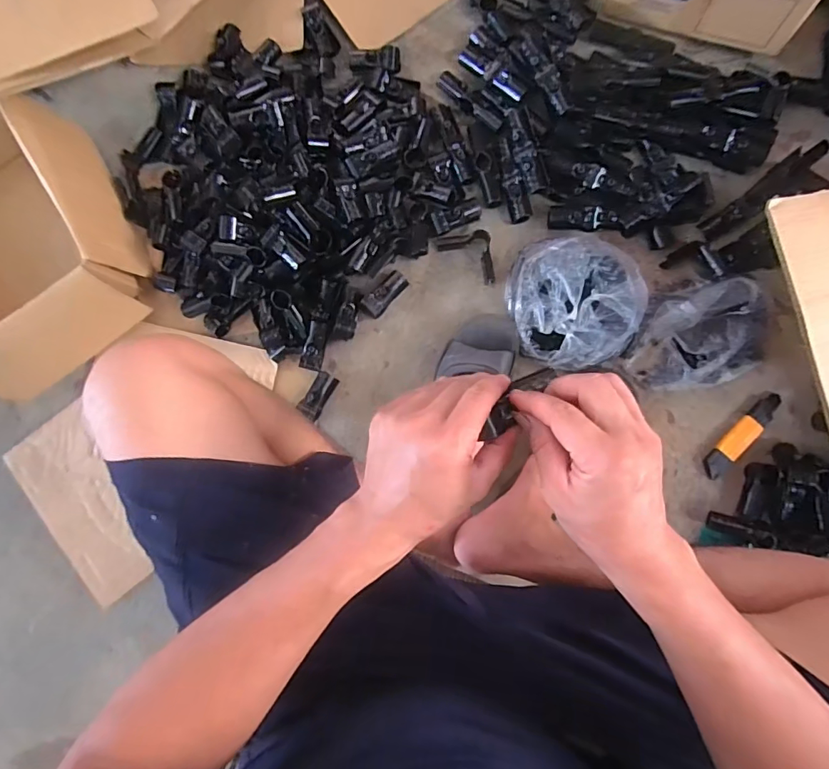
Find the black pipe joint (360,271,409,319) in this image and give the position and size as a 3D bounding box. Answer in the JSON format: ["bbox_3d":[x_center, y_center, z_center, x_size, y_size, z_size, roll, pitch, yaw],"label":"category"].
[{"bbox_3d":[-0.048,-0.142,0.748,0.038,0.030,0.082,38,73,6],"label":"black pipe joint"}]

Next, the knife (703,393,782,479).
[{"bbox_3d":[0.481,0.072,0.704,0.154,0.015,0.033,-45,84,-1],"label":"knife"}]

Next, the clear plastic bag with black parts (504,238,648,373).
[{"bbox_3d":[0.236,-0.120,0.718,0.182,0.063,0.192,3,85,4],"label":"clear plastic bag with black parts"}]

